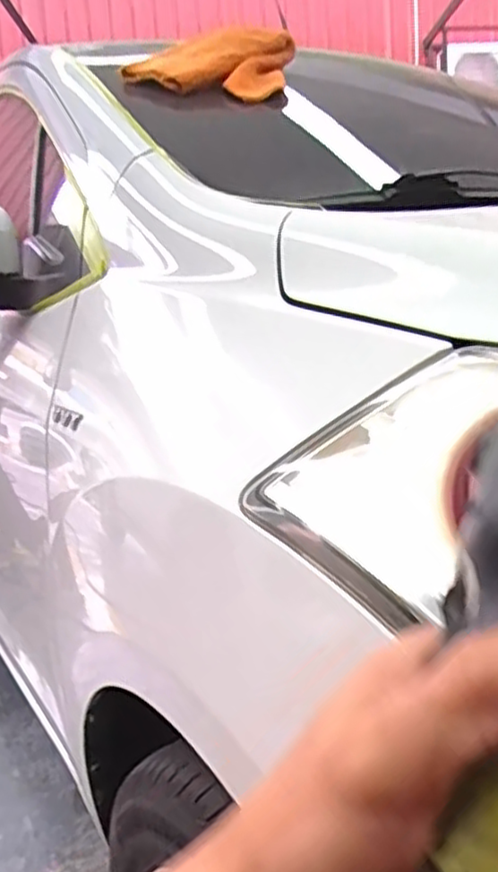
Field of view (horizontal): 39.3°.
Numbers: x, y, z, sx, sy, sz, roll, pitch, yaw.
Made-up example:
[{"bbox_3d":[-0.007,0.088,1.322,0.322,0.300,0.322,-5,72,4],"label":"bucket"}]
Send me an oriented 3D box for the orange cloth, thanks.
[{"bbox_3d":[-0.049,-0.531,0.999,0.249,0.107,0.089,-9,11,-11],"label":"orange cloth"}]

